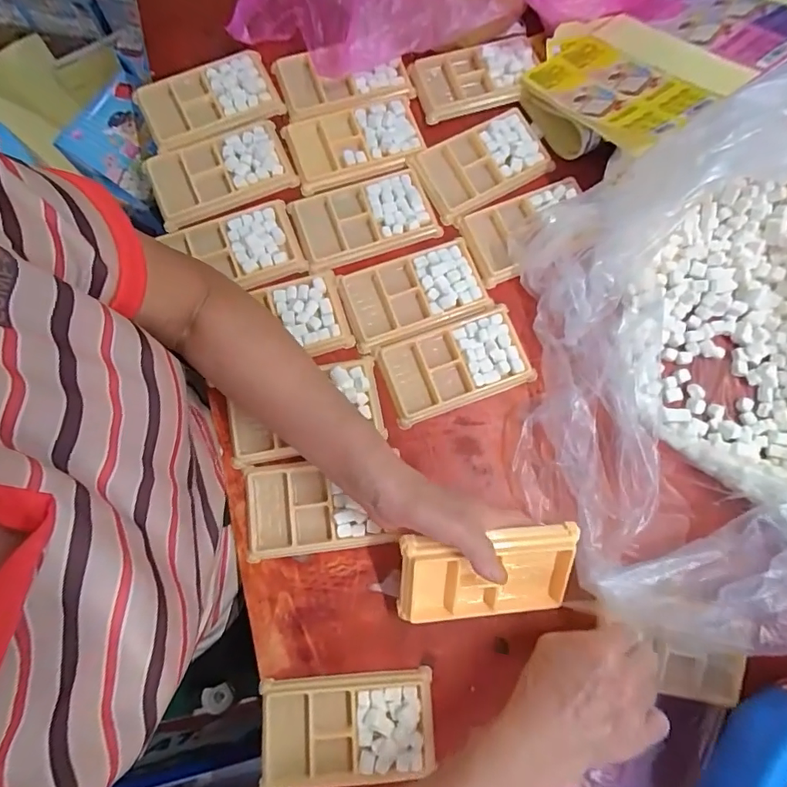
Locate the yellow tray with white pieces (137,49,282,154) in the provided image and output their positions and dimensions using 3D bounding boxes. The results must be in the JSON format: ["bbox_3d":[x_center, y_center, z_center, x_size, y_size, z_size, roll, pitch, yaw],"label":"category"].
[{"bbox_3d":[-0.190,-0.303,0.511,0.137,0.017,0.084,-22,79,-7],"label":"yellow tray with white pieces"}]

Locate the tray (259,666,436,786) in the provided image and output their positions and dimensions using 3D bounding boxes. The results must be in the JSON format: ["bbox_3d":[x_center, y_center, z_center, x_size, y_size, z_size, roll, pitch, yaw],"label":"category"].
[{"bbox_3d":[-0.037,0.270,0.393,0.136,0.015,0.079,-3,78,-3],"label":"tray"}]

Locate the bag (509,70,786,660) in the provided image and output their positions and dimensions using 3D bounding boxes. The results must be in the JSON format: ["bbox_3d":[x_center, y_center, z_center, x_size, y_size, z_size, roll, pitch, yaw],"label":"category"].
[{"bbox_3d":[0.385,-0.056,0.410,0.576,0.143,0.397,-19,79,-6],"label":"bag"}]

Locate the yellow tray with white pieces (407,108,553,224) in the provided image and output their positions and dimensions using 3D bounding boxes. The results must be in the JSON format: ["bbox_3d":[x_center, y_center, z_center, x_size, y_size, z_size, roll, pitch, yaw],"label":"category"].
[{"bbox_3d":[0.091,-0.236,0.505,0.135,0.016,0.078,-31,81,-8],"label":"yellow tray with white pieces"}]

